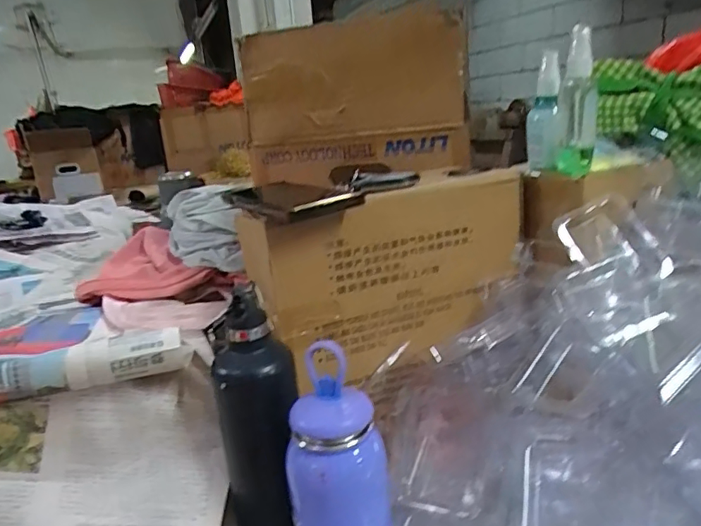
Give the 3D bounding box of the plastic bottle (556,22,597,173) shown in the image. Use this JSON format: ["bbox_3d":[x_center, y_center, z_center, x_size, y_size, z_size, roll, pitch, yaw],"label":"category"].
[{"bbox_3d":[0.231,-0.160,0.547,0.034,0.141,0.043,2,18,23],"label":"plastic bottle"}]

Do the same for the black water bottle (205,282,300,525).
[{"bbox_3d":[-0.080,0.136,0.474,0.066,0.209,0.060,-11,18,-20],"label":"black water bottle"}]

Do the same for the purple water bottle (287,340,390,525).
[{"bbox_3d":[-0.006,0.160,0.406,0.065,0.184,0.062,-4,17,1],"label":"purple water bottle"}]

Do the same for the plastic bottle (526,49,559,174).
[{"bbox_3d":[0.208,-0.160,0.578,0.036,0.116,0.038,1,18,20],"label":"plastic bottle"}]

